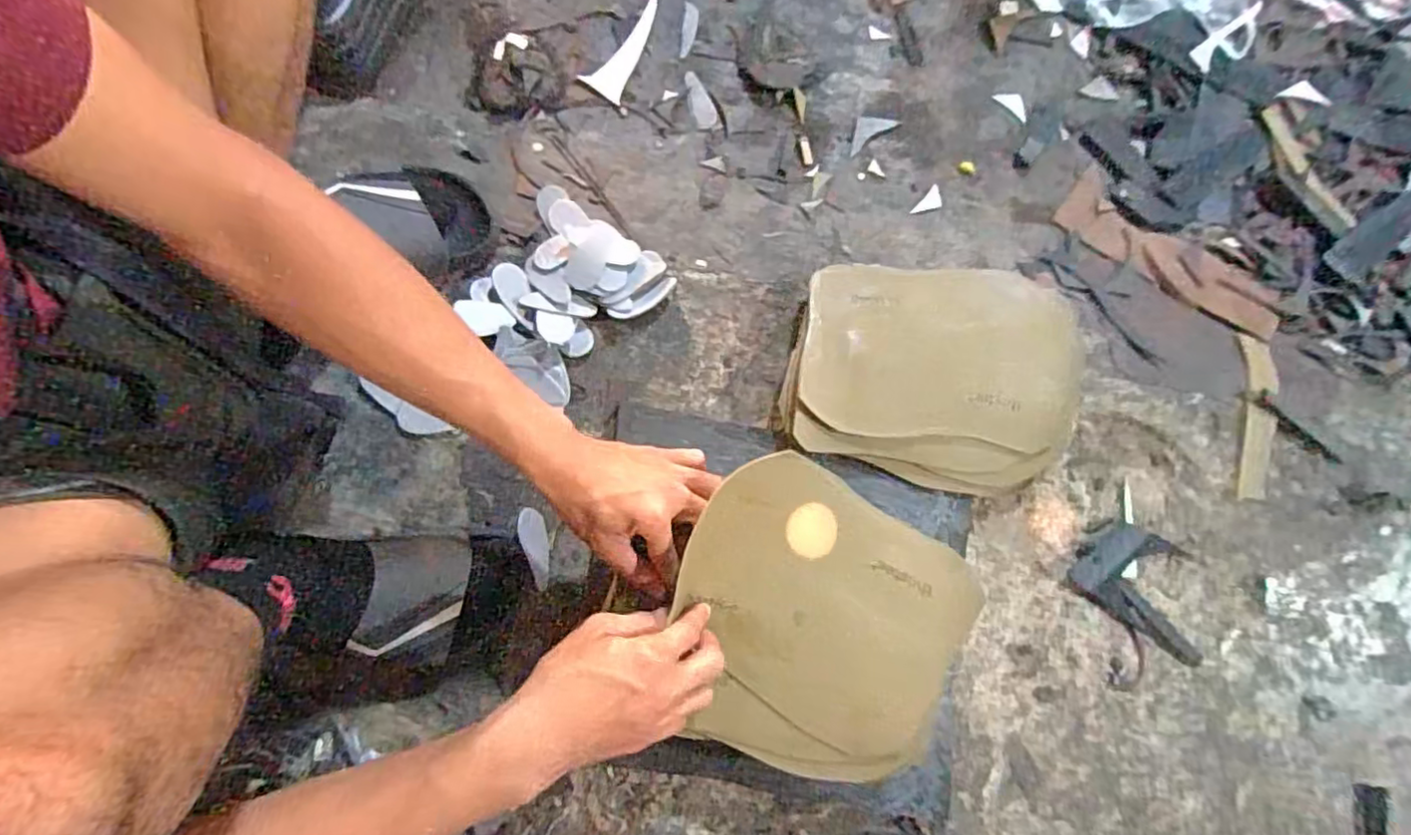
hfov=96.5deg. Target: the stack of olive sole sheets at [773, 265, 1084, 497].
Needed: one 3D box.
[{"bbox_3d":[0.222,-0.048,0.602,0.272,0.040,0.217,15,79,-1],"label":"stack of olive sole sheets"}]

